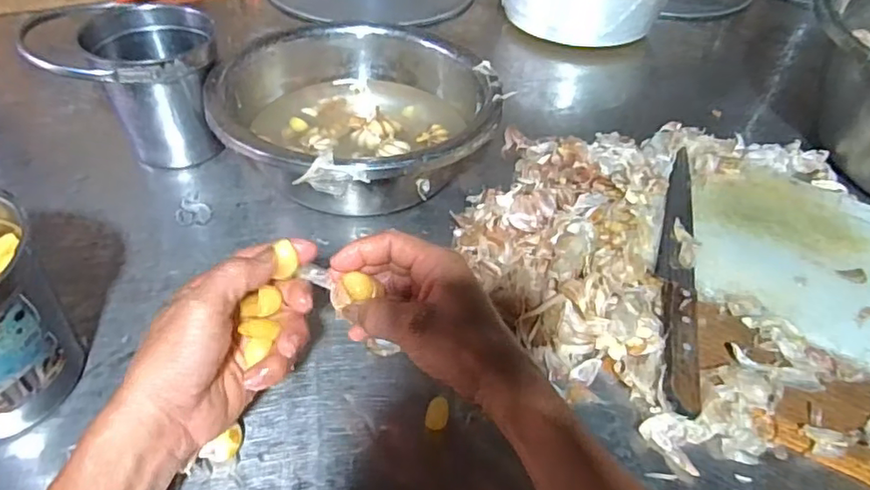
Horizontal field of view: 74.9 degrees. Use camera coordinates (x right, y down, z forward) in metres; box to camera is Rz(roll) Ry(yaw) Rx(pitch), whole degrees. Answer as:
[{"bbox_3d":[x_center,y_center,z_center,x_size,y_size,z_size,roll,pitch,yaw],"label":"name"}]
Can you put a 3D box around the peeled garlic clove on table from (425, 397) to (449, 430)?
[{"bbox_3d":[0.002,0.127,0.425,0.016,0.008,0.023,11,47,6],"label":"peeled garlic clove on table"}]

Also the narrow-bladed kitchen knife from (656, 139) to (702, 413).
[{"bbox_3d":[0.233,0.010,0.542,0.036,0.015,0.339,14,48,9],"label":"narrow-bladed kitchen knife"}]

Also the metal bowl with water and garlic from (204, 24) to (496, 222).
[{"bbox_3d":[-0.077,-0.124,0.614,0.278,0.123,0.245,36,54,26],"label":"metal bowl with water and garlic"}]

